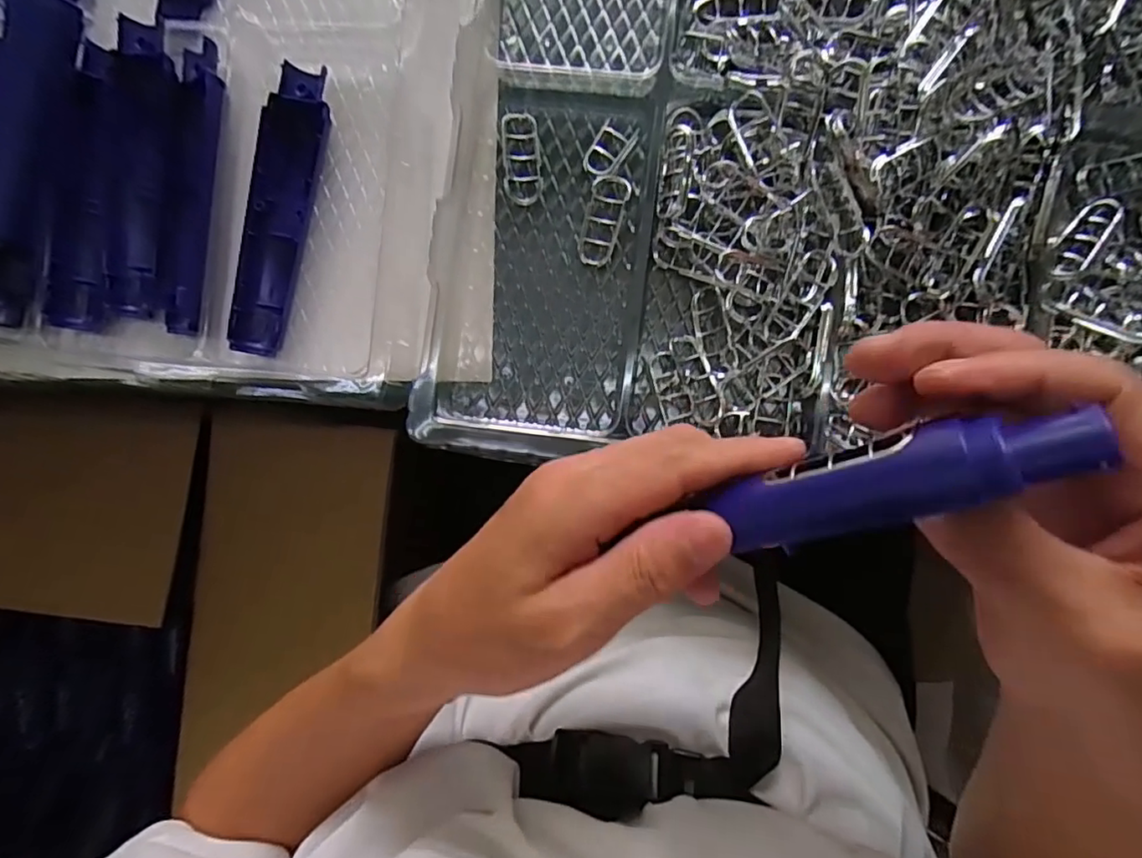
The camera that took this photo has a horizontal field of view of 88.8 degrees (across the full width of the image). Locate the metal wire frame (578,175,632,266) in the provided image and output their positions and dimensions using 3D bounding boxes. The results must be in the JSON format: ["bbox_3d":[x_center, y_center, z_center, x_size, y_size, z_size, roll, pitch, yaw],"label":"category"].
[{"bbox_3d":[0.019,-0.122,0.340,0.022,0.009,0.052,14,89,5],"label":"metal wire frame"}]

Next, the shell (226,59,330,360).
[{"bbox_3d":[-0.174,-0.128,0.348,0.035,0.017,0.167,14,89,5],"label":"shell"}]

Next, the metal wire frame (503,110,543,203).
[{"bbox_3d":[-0.029,-0.160,0.342,0.021,0.012,0.059,-3,88,4],"label":"metal wire frame"}]

